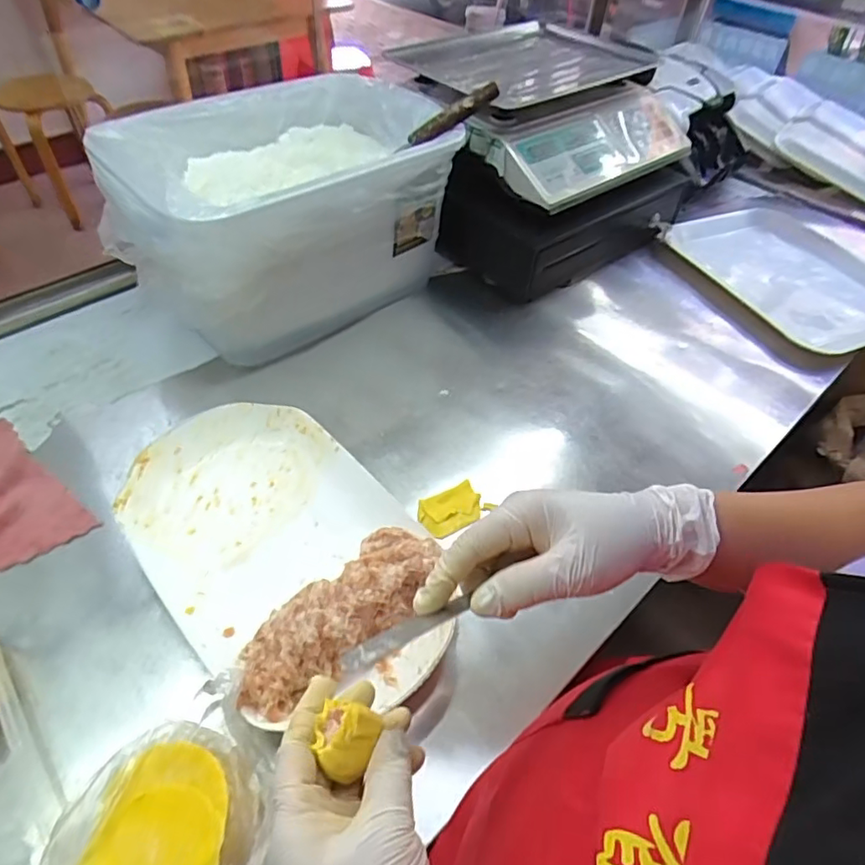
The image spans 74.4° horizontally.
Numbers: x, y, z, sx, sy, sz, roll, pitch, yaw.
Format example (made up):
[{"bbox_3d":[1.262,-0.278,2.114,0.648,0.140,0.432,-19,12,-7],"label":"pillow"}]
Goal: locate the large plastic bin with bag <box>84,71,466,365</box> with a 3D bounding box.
[{"bbox_3d":[-0.176,-0.261,0.705,0.273,0.214,0.376,37,55,24],"label":"large plastic bin with bag"}]

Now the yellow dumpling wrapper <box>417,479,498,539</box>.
[{"bbox_3d":[0.020,0.073,0.548,0.064,0.007,0.044,-26,53,-25],"label":"yellow dumpling wrapper"}]

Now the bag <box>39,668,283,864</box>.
[{"bbox_3d":[-0.156,0.250,0.342,0.116,0.064,0.182,-3,49,-8],"label":"bag"}]

